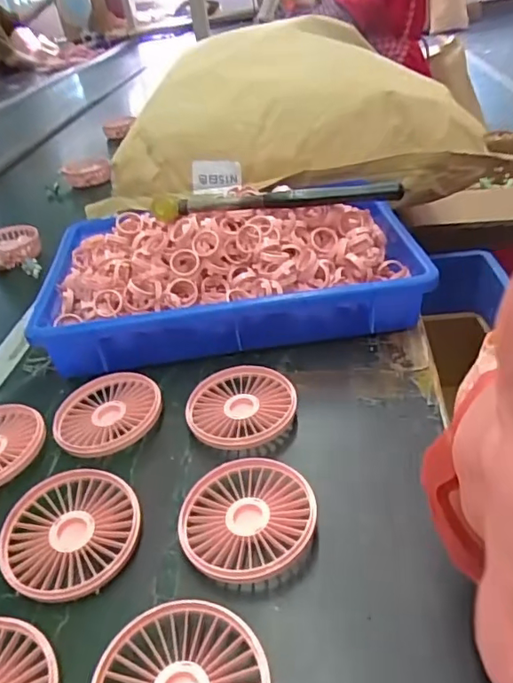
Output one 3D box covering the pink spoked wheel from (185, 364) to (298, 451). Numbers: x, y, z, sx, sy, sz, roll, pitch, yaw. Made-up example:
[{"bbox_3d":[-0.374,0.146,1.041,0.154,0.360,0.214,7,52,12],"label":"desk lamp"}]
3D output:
[{"bbox_3d":[-0.012,0.054,0.435,0.086,0.016,0.085,-4,35,3],"label":"pink spoked wheel"}]

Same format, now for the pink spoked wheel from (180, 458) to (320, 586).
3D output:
[{"bbox_3d":[-0.007,0.115,0.350,0.085,0.016,0.086,-4,35,3],"label":"pink spoked wheel"}]

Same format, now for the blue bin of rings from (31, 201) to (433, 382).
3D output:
[{"bbox_3d":[-0.029,-0.079,0.547,0.364,0.096,0.206,-6,37,-1],"label":"blue bin of rings"}]

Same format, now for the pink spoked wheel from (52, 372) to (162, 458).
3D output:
[{"bbox_3d":[-0.123,0.060,0.444,0.086,0.018,0.084,-4,35,3],"label":"pink spoked wheel"}]

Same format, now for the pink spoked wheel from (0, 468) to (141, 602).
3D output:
[{"bbox_3d":[-0.122,0.124,0.351,0.085,0.015,0.085,-4,35,3],"label":"pink spoked wheel"}]

